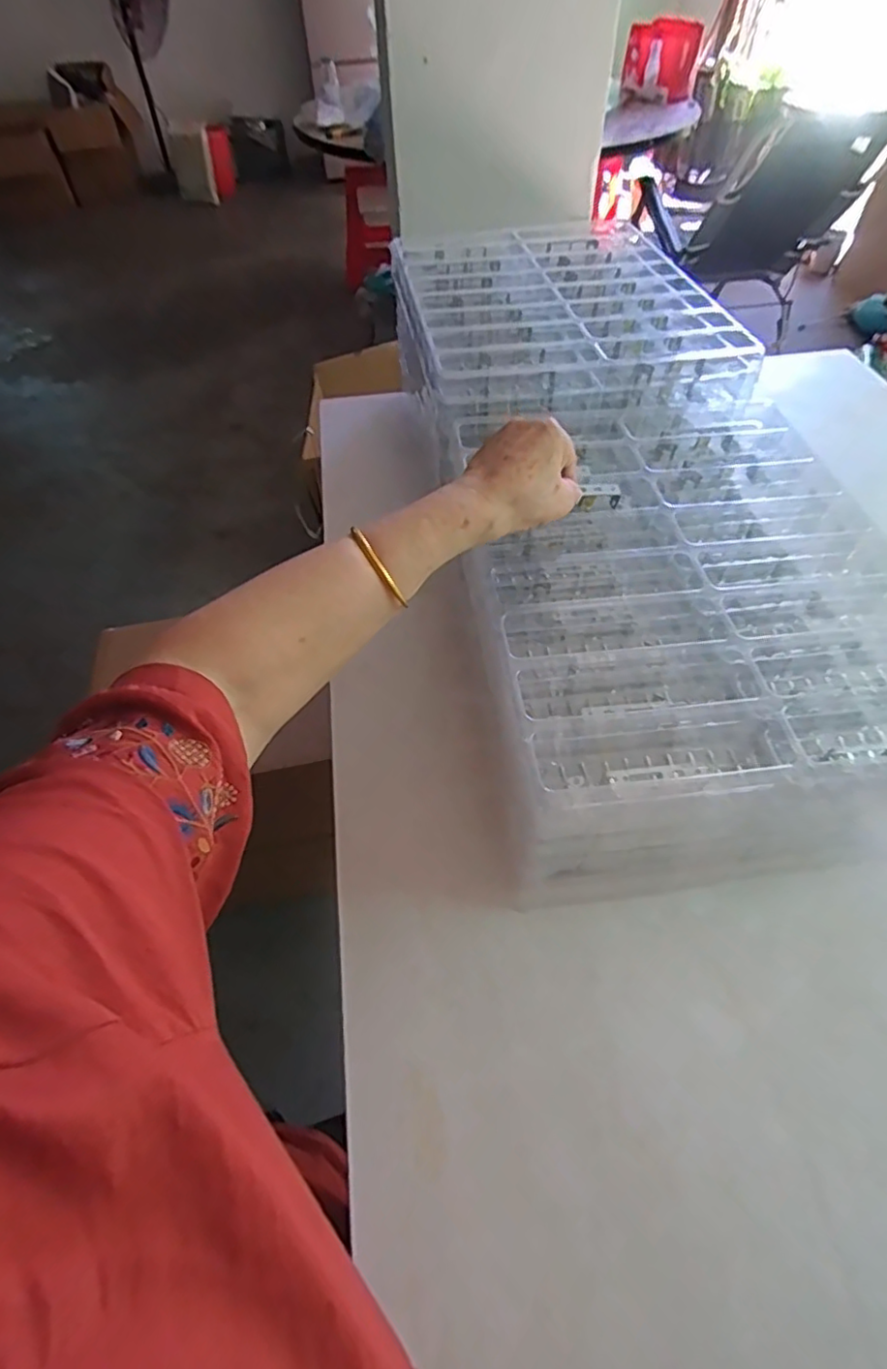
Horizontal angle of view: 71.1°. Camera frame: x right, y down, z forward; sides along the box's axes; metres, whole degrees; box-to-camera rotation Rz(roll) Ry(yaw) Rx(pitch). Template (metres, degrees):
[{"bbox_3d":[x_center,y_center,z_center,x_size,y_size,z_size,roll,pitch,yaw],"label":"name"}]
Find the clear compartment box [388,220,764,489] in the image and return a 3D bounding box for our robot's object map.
[{"bbox_3d":[0.129,-0.453,0.762,0.342,0.054,0.446,-9,52,-5],"label":"clear compartment box"}]

